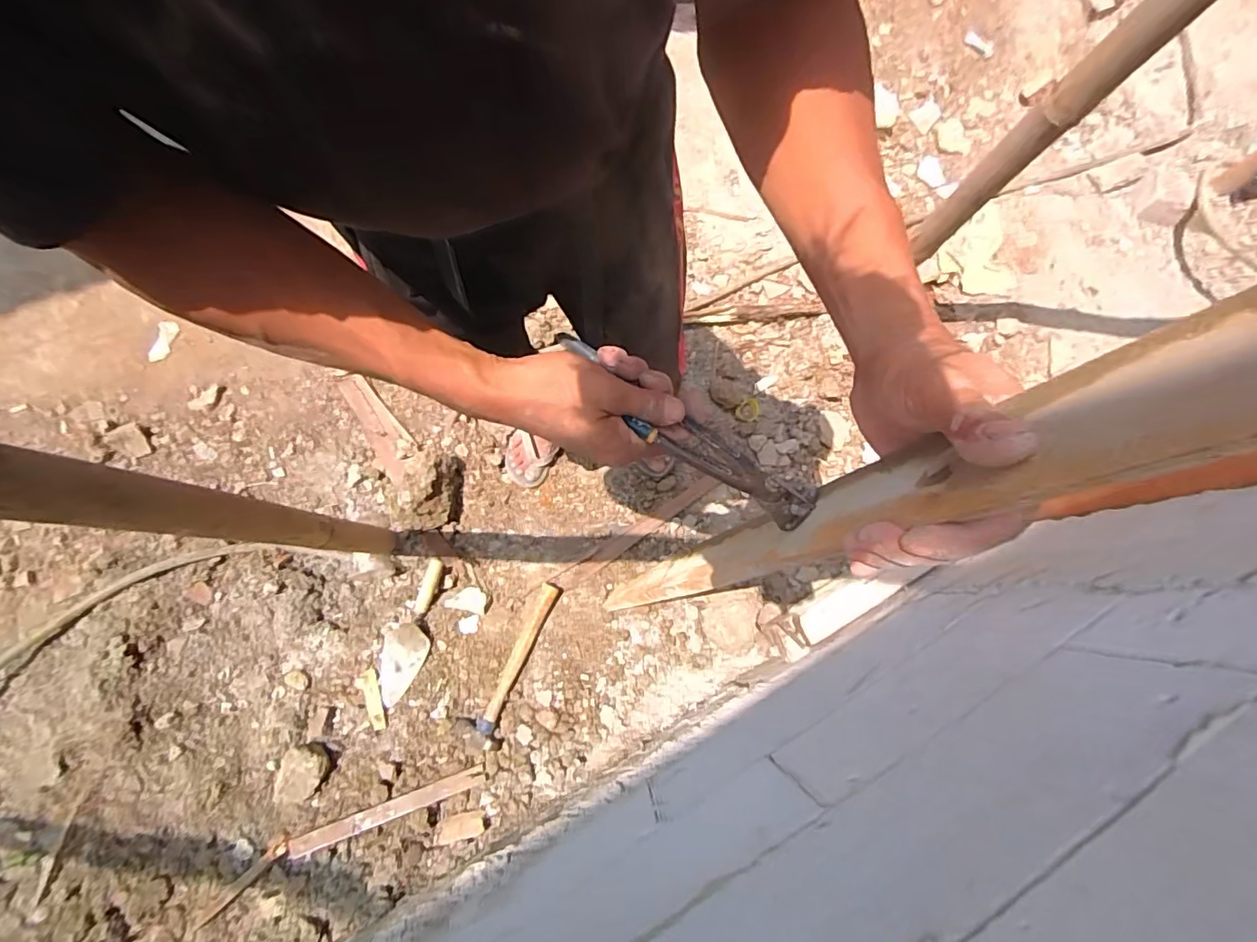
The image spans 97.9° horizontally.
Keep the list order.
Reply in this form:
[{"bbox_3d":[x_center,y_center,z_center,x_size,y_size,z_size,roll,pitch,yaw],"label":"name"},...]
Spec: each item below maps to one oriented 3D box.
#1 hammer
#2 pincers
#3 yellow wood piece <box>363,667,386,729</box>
[{"bbox_3d":[-0.232,0.392,1.094,0.092,0.031,0.348,27,76,3],"label":"hammer"},{"bbox_3d":[0.032,-0.029,0.381,0.210,0.022,0.039,36,76,11],"label":"pincers"},{"bbox_3d":[-0.529,0.473,1.133,0.032,0.013,0.119,-19,79,-8],"label":"yellow wood piece"}]

